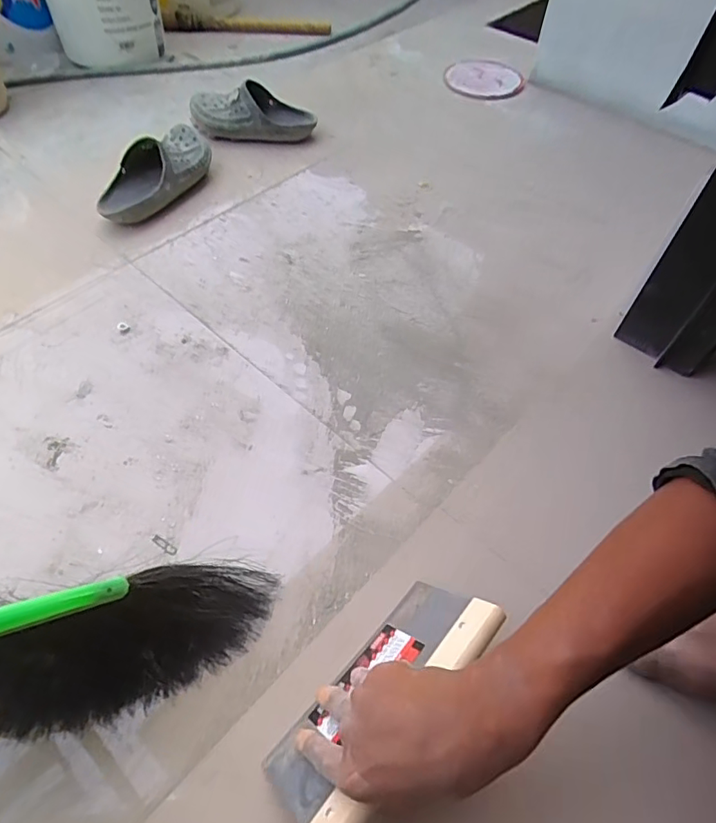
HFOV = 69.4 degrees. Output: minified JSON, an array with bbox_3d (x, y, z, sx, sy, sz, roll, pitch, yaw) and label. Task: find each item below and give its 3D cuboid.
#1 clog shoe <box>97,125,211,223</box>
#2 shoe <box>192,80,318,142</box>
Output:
[{"bbox_3d":[-0.343,-0.398,0.866,0.098,0.070,0.225,28,59,17],"label":"clog shoe"},{"bbox_3d":[-0.199,-0.562,0.977,0.230,0.077,0.100,-5,56,-5],"label":"shoe"}]

